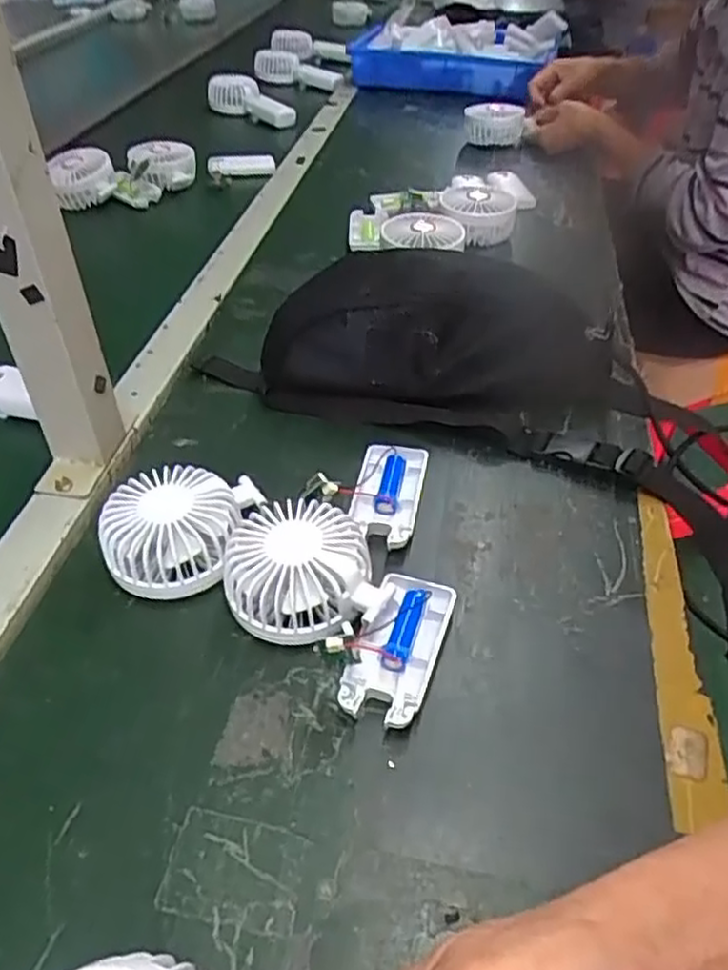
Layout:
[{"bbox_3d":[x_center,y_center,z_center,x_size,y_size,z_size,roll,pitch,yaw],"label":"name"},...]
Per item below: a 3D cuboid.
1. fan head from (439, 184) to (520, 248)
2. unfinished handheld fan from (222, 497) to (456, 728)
[{"bbox_3d":[0.130,-0.309,0.807,0.087,0.047,0.099,1,43,2],"label":"fan head"},{"bbox_3d":[-0.020,0.063,0.410,0.147,0.046,0.098,22,48,22],"label":"unfinished handheld fan"}]

